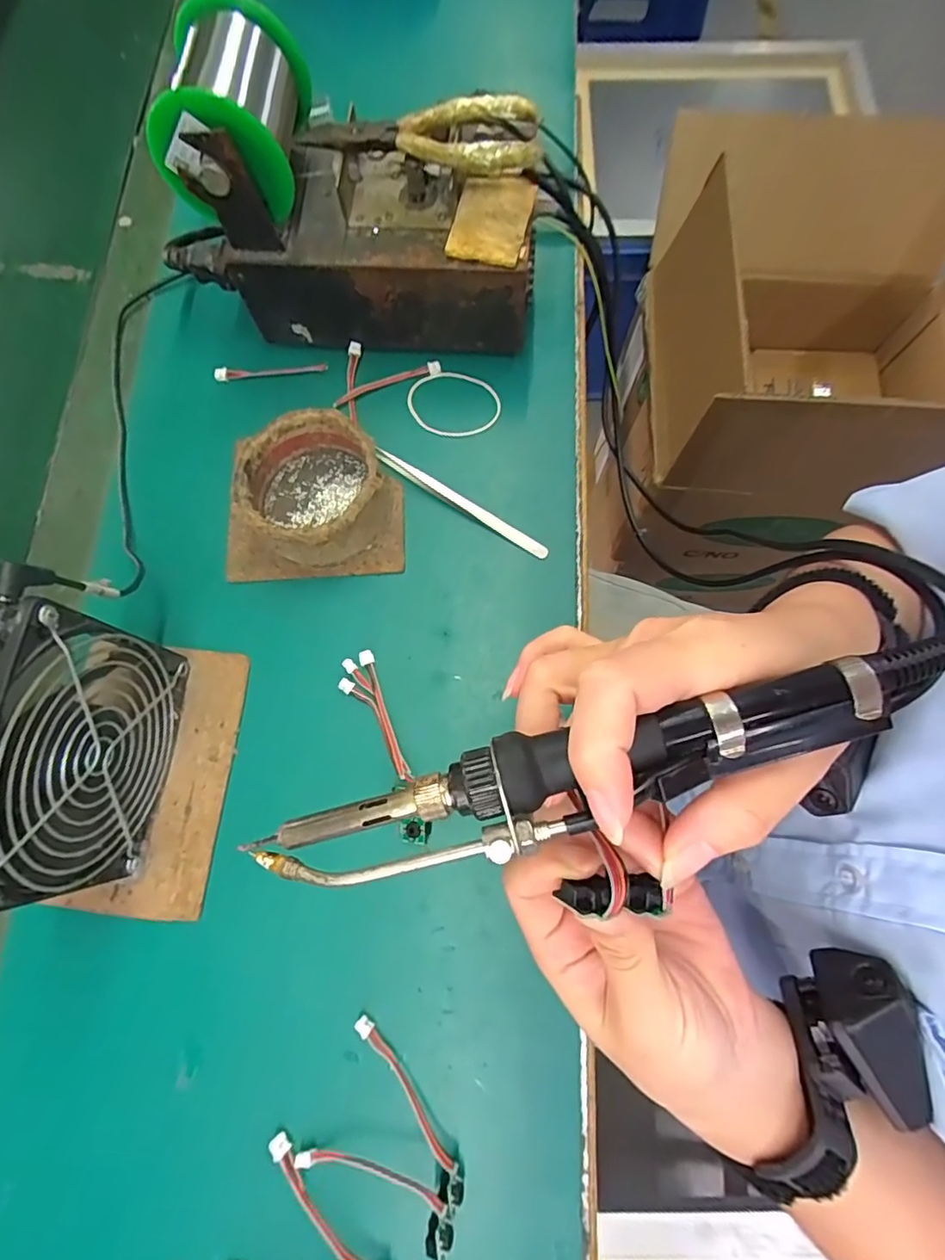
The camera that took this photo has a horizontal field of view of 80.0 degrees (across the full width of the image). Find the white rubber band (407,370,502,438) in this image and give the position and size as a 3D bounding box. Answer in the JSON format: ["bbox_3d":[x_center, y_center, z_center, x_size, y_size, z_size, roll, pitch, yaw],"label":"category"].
[{"bbox_3d":[-0.012,-0.152,0.377,0.062,0.005,0.050,19,75,6],"label":"white rubber band"}]

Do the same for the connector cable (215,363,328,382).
[{"bbox_3d":[-0.138,-0.178,0.386,0.076,0.004,0.008,-2,76,-1],"label":"connector cable"}]

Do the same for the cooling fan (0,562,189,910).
[{"bbox_3d":[-0.184,0.053,0.260,0.031,0.128,0.125,3,76,0],"label":"cooling fan"}]

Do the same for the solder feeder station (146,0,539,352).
[{"bbox_3d":[-0.073,-0.259,0.340,0.222,0.126,0.106,3,76,0],"label":"solder feeder station"}]

